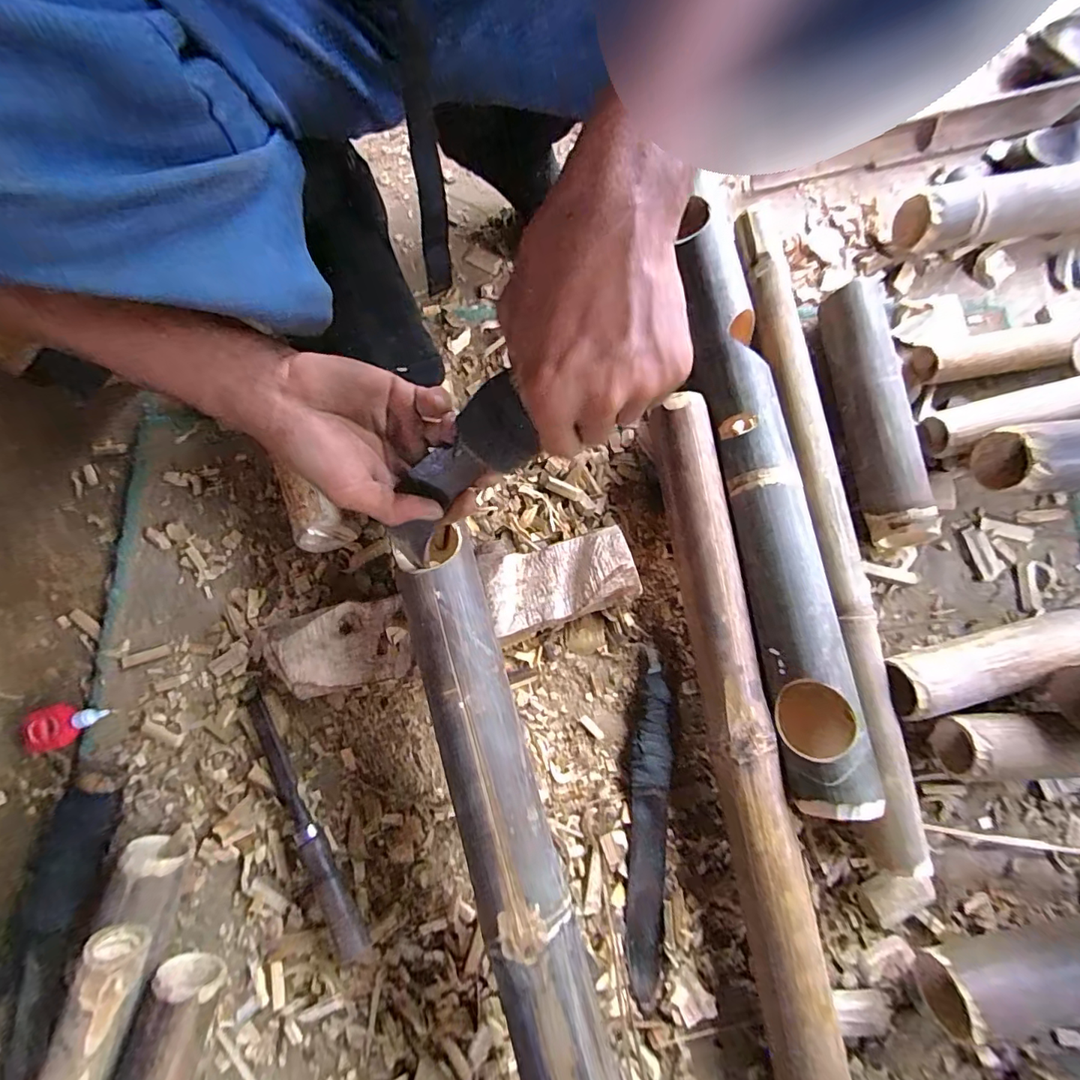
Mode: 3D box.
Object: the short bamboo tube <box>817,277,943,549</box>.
[{"bbox_3d":[0.341,-0.133,0.517,0.064,0.057,0.275,-2,77,0],"label":"short bamboo tube"}]

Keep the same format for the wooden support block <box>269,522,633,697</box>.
[{"bbox_3d":[-0.075,0.068,0.469,0.322,0.061,0.080,-19,78,-4],"label":"wooden support block"}]

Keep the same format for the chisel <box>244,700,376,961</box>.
[{"bbox_3d":[-0.214,0.245,0.444,0.024,0.033,0.232,-33,79,-7],"label":"chisel"}]

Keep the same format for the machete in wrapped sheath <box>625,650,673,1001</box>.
[{"bbox_3d":[0.097,0.245,0.449,0.034,0.015,0.280,4,77,2],"label":"machete in wrapped sheath"}]

